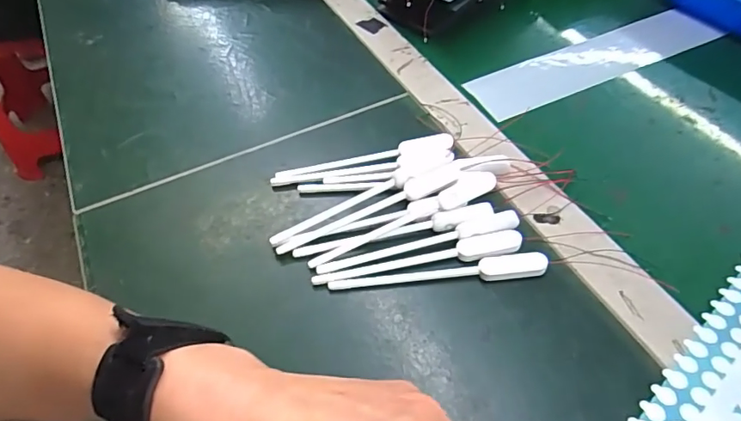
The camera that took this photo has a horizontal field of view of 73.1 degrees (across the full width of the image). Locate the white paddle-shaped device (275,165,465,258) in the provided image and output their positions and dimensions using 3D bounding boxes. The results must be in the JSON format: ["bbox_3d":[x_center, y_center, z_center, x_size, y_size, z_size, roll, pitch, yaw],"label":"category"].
[{"bbox_3d":[0.001,-0.001,0.365,0.144,0.013,0.019,-21,53,-12],"label":"white paddle-shaped device"}]

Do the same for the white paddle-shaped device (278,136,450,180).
[{"bbox_3d":[-0.004,-0.043,0.409,0.145,0.011,0.019,-8,51,-2],"label":"white paddle-shaped device"}]

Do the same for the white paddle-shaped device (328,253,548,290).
[{"bbox_3d":[0.046,0.044,0.334,0.145,0.006,0.016,-7,51,-1],"label":"white paddle-shaped device"}]

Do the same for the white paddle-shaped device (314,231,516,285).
[{"bbox_3d":[0.033,0.032,0.343,0.143,0.006,0.017,-8,51,-3],"label":"white paddle-shaped device"}]

